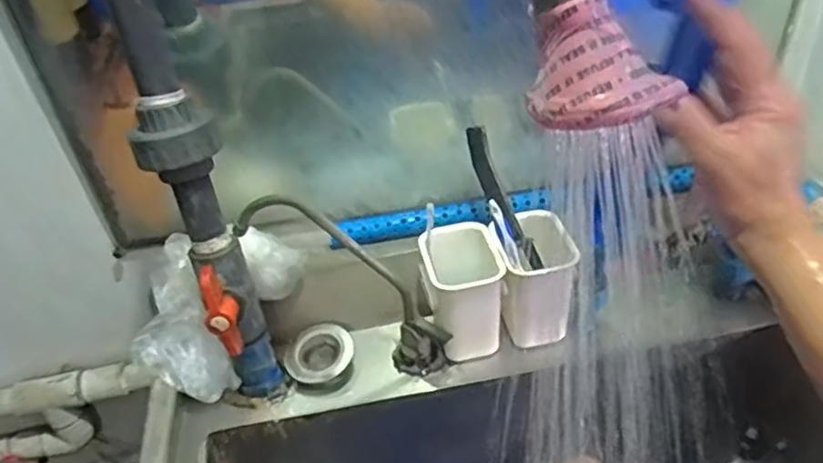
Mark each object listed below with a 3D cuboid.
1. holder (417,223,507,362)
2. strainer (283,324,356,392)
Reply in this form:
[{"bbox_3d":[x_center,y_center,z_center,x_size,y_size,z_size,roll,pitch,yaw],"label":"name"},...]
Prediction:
[{"bbox_3d":[0.051,0.060,0.673,0.072,0.106,0.085,-7,38,-2],"label":"holder"},{"bbox_3d":[-0.094,0.125,0.695,0.069,0.028,0.067,1,39,9],"label":"strainer"}]

